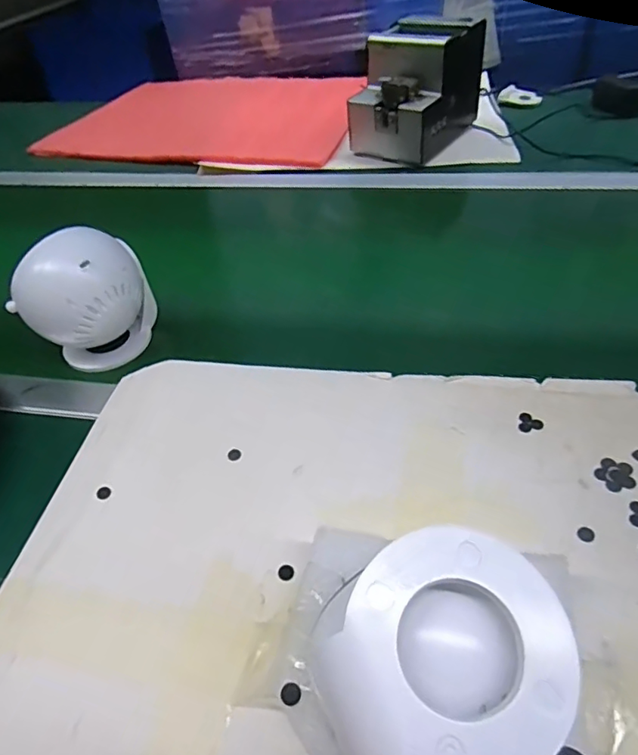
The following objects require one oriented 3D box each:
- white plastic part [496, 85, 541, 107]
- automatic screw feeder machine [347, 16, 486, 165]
[{"bbox_3d":[0.344,-0.480,0.895,0.068,0.022,0.032,8,39,21],"label":"white plastic part"},{"bbox_3d":[0.145,-0.427,0.773,0.126,0.137,0.188,28,55,30],"label":"automatic screw feeder machine"}]

